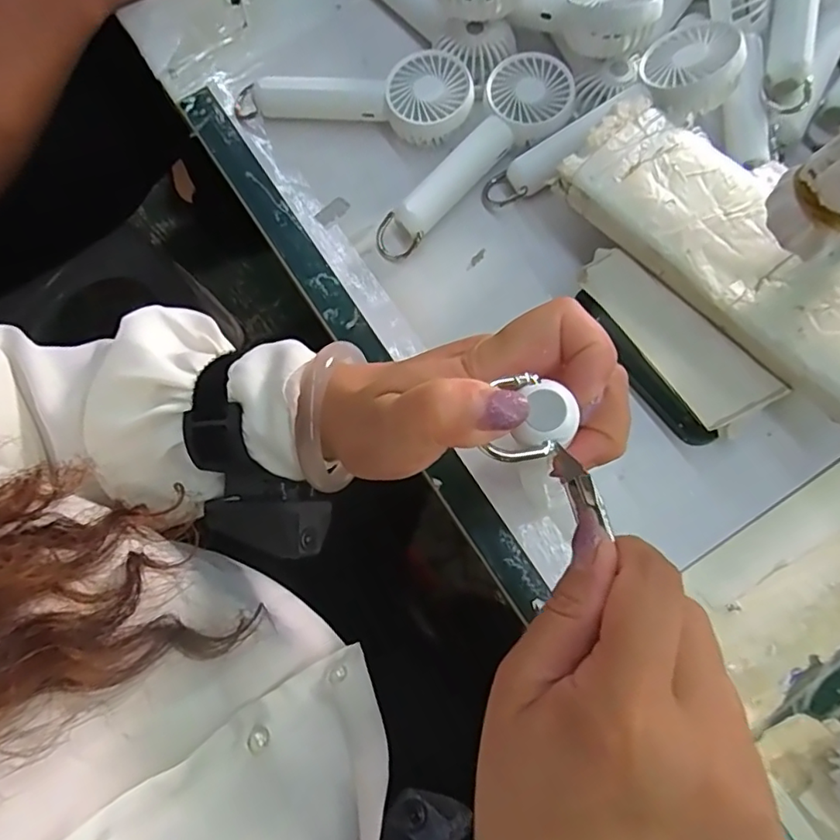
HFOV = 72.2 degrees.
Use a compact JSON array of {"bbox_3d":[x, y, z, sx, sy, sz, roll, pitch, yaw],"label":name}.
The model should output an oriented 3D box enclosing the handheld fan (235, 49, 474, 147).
[{"bbox_3d":[-0.045,-0.223,0.394,0.159,0.032,0.053,10,74,4],"label":"handheld fan"}]

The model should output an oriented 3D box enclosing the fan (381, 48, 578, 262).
[{"bbox_3d":[0.034,-0.173,0.378,0.161,0.036,0.053,-43,77,-11],"label":"fan"}]

